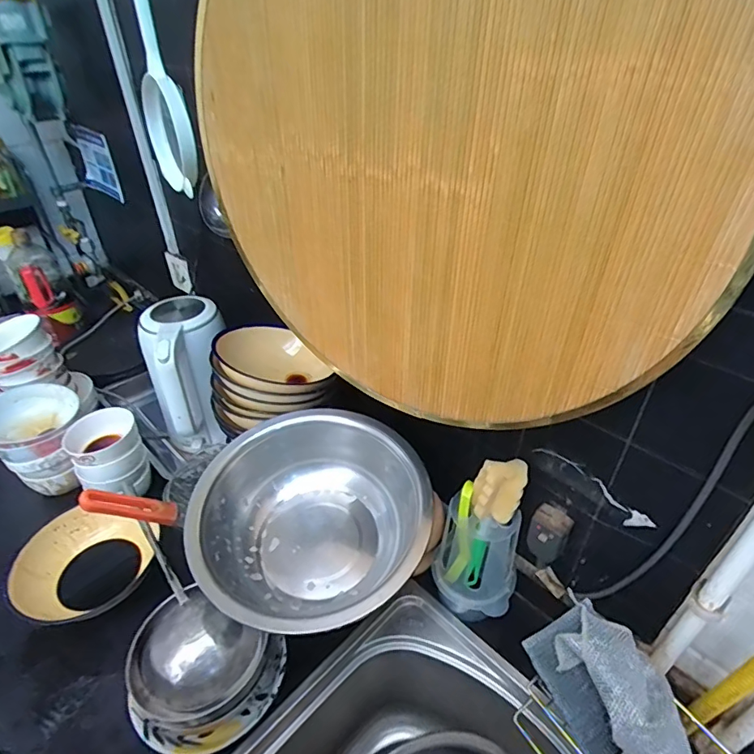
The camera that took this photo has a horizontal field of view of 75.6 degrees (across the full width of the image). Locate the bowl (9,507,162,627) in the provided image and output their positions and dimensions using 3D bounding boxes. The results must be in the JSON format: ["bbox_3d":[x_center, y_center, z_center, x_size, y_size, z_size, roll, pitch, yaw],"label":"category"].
[{"bbox_3d":[-0.418,0.289,0.715,0.179,0.088,0.163,0,37,0],"label":"bowl"}]

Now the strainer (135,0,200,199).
[{"bbox_3d":[-0.246,-0.325,0.551,0.045,0.206,0.109,-15,40,-18],"label":"strainer"}]

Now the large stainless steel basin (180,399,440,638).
[{"bbox_3d":[-0.082,0.187,0.609,0.259,0.126,0.279,0,37,0],"label":"large stainless steel basin"}]

